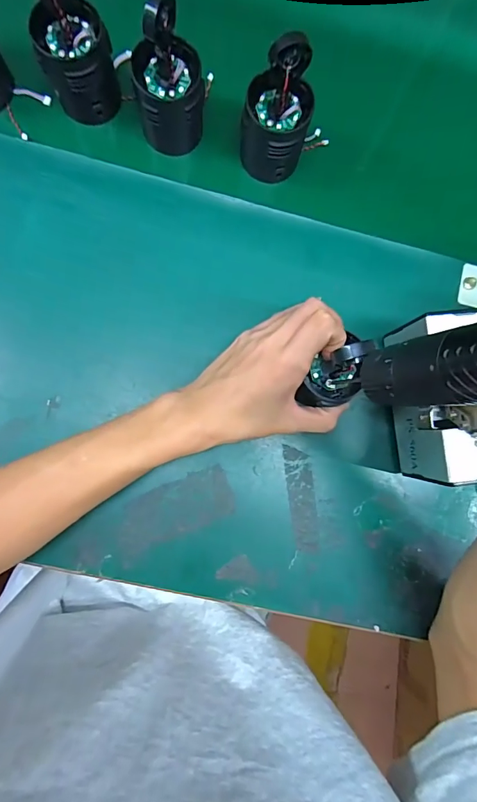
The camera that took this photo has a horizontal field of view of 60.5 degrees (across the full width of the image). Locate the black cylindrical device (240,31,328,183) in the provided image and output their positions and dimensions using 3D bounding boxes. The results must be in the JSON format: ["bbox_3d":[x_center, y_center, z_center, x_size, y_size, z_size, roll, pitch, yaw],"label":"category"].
[{"bbox_3d":[0.034,-0.228,0.323,0.060,0.100,0.047,8,86,-5],"label":"black cylindrical device"}]

